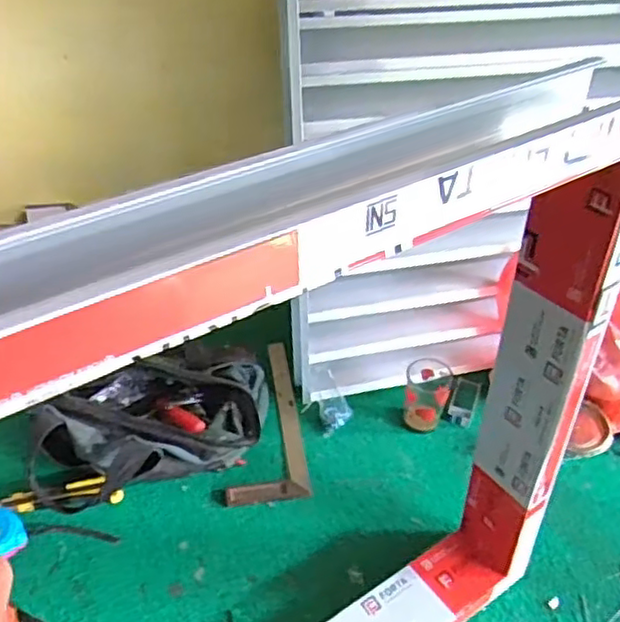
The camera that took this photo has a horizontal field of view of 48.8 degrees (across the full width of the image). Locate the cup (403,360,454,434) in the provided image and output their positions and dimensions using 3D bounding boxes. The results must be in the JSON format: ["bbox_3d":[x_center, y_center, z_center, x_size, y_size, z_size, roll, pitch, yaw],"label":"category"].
[{"bbox_3d":[0.164,0.125,0.978,0.060,0.096,0.072,15,42,12],"label":"cup"}]

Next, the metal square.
[{"bbox_3d":[-0.074,0.149,1.001,0.109,0.025,0.295,-4,42,-9],"label":"metal square"}]

